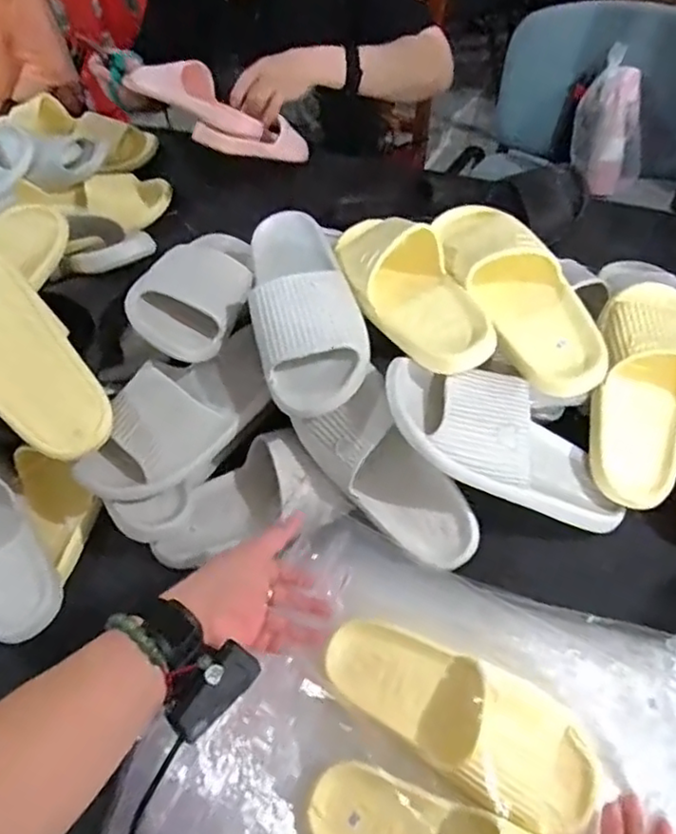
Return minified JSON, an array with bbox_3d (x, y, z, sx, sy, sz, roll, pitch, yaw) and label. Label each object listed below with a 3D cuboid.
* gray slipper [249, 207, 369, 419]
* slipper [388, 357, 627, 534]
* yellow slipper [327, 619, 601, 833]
[{"bbox_3d":[-0.040,-0.125,0.680,0.104,0.063,0.248,-13,57,-4],"label":"gray slipper"},{"bbox_3d":[0.172,0.029,0.640,0.281,0.067,0.114,30,59,-16],"label":"slipper"},{"bbox_3d":[0.101,0.248,0.543,0.240,0.067,0.094,24,62,23],"label":"yellow slipper"}]

